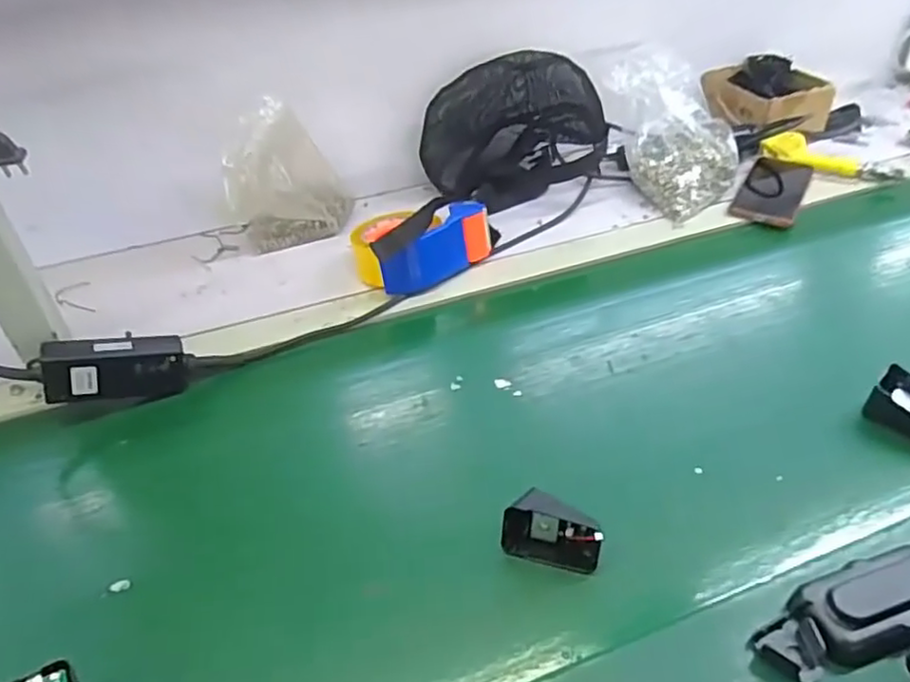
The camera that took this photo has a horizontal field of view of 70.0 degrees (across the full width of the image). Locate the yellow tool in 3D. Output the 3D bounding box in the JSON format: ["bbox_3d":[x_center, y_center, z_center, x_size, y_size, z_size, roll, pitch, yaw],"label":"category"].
[{"bbox_3d":[0.517,-0.252,0.896,0.173,0.046,0.033,17,42,23],"label":"yellow tool"}]

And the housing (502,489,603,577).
[{"bbox_3d":[0.070,0.136,0.465,0.068,0.047,0.027,9,40,15],"label":"housing"}]

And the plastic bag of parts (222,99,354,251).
[{"bbox_3d":[-0.206,-0.196,0.794,0.137,0.158,0.073,-8,38,-6],"label":"plastic bag of parts"}]

